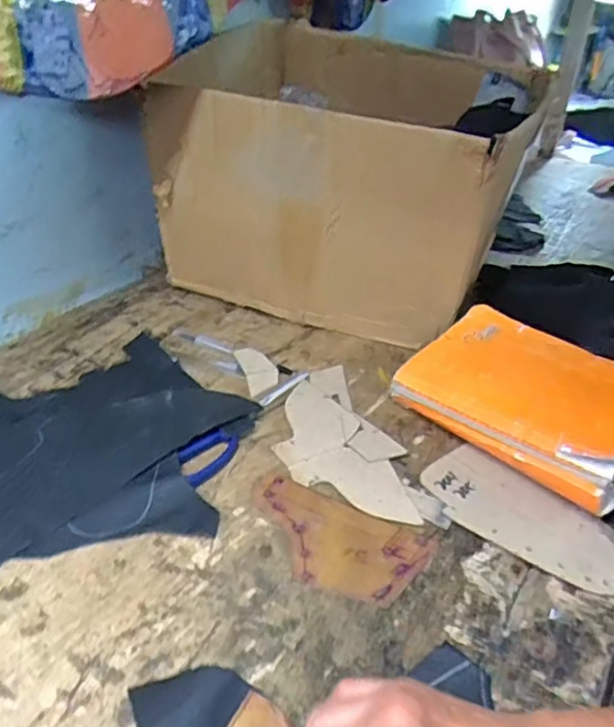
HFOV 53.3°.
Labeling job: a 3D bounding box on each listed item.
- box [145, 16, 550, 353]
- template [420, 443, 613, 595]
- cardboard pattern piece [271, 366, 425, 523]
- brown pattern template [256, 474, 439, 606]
[{"bbox_3d":[0.046,-0.239,0.772,0.417,0.256,0.390,13,35,16],"label":"box"},{"bbox_3d":[0.164,0.117,0.467,0.074,0.008,0.157,-27,44,-35],"label":"template"},{"bbox_3d":[0.025,0.070,0.531,0.096,0.004,0.192,-15,39,-18],"label":"cardboard pattern piece"},{"bbox_3d":[0.018,0.128,0.446,0.135,0.004,0.076,17,36,21],"label":"brown pattern template"}]

